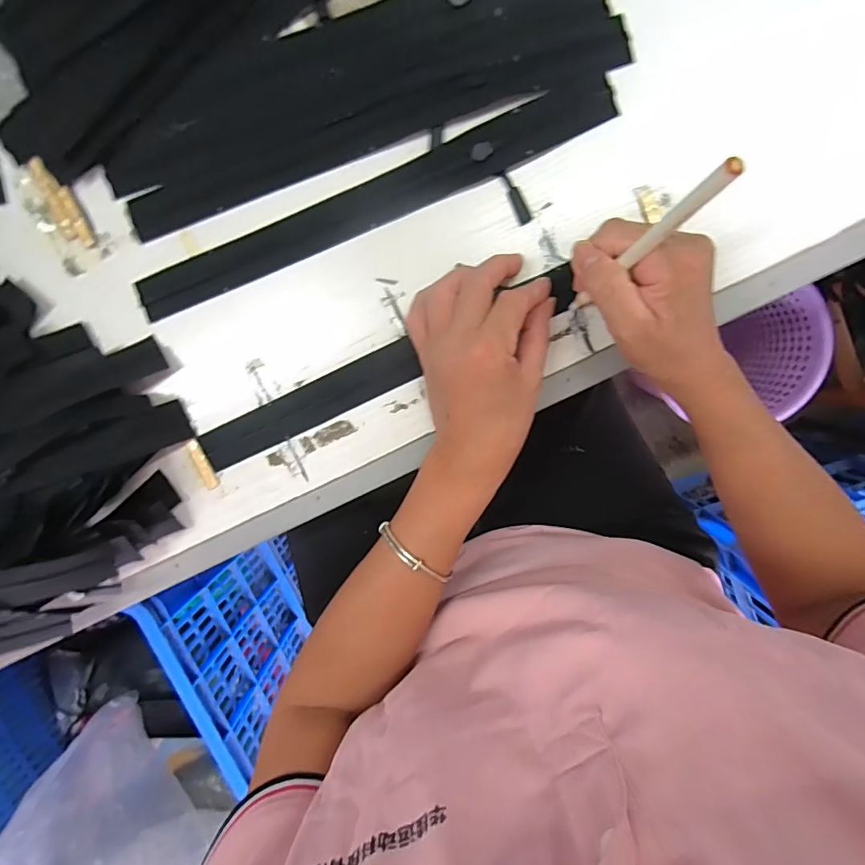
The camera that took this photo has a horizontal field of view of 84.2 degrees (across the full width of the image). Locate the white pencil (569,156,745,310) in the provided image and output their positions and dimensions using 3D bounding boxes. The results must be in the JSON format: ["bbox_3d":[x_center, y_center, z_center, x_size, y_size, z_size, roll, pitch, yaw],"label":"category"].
[{"bbox_3d":[0.110,-0.097,0.262,0.009,0.142,0.006,29,76,-4],"label":"white pencil"}]

